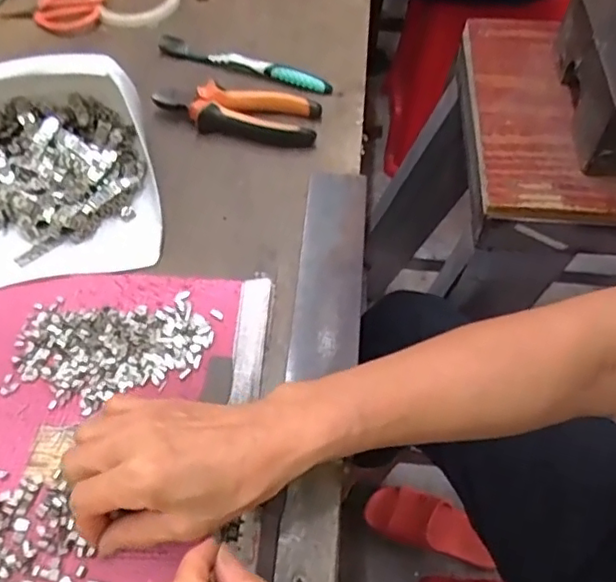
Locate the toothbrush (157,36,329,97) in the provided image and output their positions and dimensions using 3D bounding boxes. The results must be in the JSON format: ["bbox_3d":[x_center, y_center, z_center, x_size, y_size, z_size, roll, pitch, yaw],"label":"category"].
[{"bbox_3d":[-0.065,-0.228,0.608,0.186,0.014,0.008,17,57,12],"label":"toothbrush"}]

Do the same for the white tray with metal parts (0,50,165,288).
[{"bbox_3d":[-0.204,-0.107,0.479,0.155,0.075,0.178,-12,56,-8],"label":"white tray with metal parts"}]

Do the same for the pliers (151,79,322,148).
[{"bbox_3d":[-0.065,-0.165,0.564,0.149,0.024,0.050,8,56,6],"label":"pliers"}]

